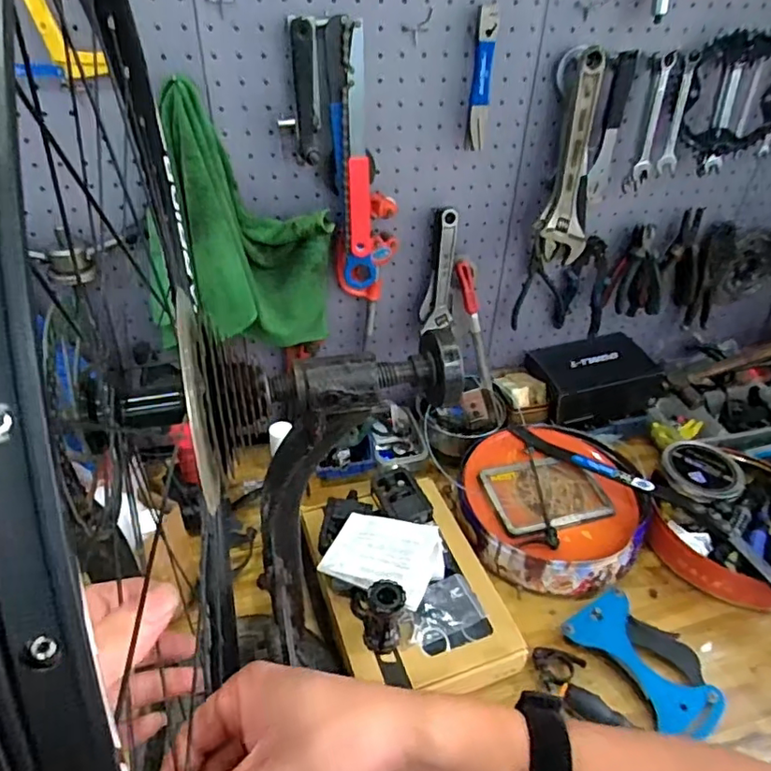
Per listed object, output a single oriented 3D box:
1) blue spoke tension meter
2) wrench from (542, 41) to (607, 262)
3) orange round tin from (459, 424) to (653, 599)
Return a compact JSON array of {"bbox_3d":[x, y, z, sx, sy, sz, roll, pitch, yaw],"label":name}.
[{"bbox_3d":[0.350,0.372,0.772,0.122,0.036,0.199,-26,45,-32],"label":"blue spoke tension meter"},{"bbox_3d":[0.274,-0.324,0.840,0.067,0.286,0.032,-5,28,-3],"label":"wrench"},{"bbox_3d":[0.274,0.186,0.927,0.301,0.073,0.277,-21,43,-27],"label":"orange round tin"}]

